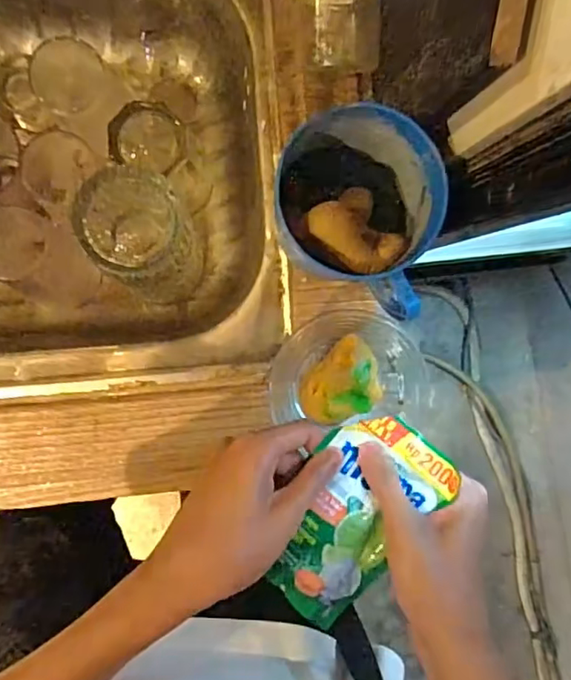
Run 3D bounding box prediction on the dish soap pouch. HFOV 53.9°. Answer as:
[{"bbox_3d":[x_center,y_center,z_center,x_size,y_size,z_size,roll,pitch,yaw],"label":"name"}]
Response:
[{"bbox_3d":[0.046,0.115,0.375,0.079,0.037,0.138,37,82,-8],"label":"dish soap pouch"}]

